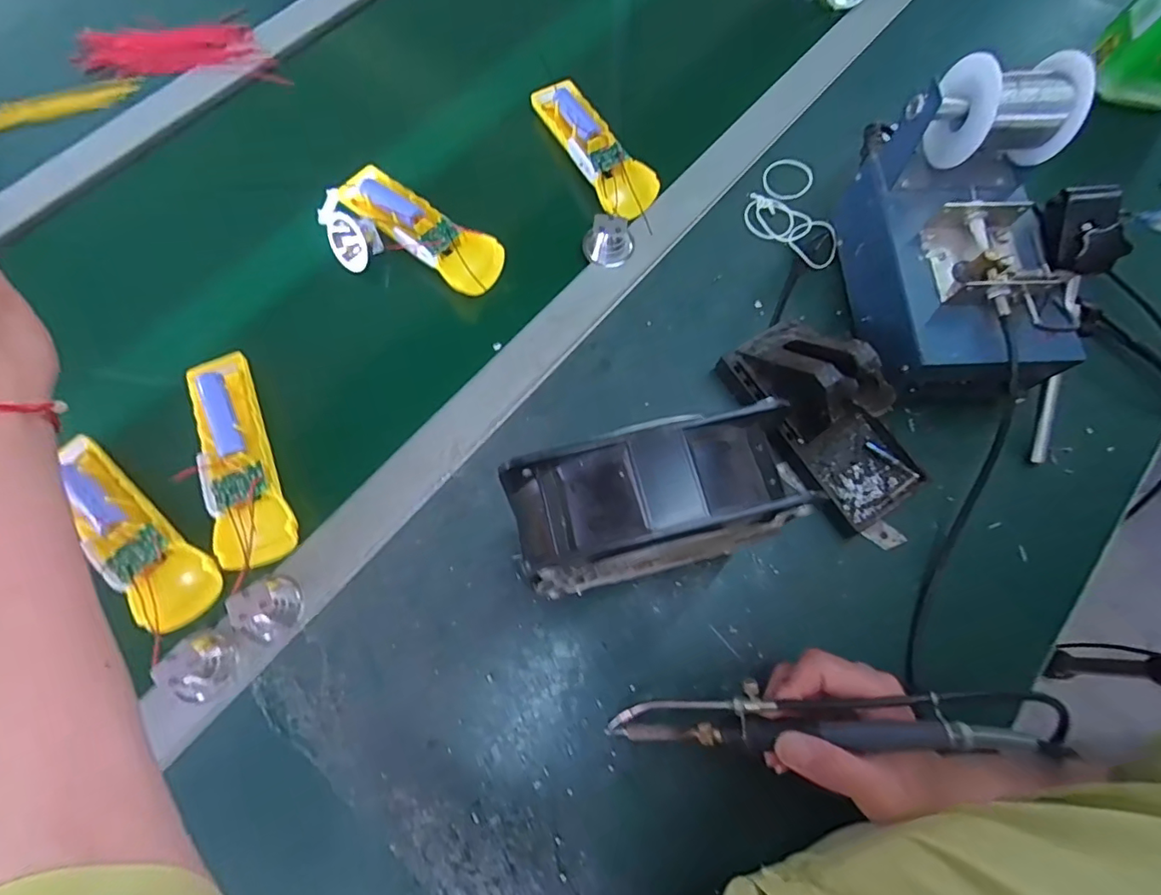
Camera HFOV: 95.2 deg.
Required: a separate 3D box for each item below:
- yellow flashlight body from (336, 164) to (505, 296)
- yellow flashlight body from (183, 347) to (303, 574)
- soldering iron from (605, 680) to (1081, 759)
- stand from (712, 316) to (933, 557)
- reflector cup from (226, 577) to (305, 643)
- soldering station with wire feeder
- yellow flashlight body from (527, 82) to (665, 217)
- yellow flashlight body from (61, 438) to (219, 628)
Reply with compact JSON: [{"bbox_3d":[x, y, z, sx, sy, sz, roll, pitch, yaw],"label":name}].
[{"bbox_3d":[-0.137,-0.184,0.446,0.167,0.026,0.051,36,75,10],"label":"yellow flashlight body"},{"bbox_3d":[-0.246,0.006,0.376,0.047,0.026,0.163,-25,74,-8],"label":"yellow flashlight body"},{"bbox_3d":[0.125,0.146,0.288,0.226,0.018,0.032,-10,71,16],"label":"soldering iron"},{"bbox_3d":[0.184,-0.020,0.371,0.084,0.072,0.173,-28,74,-9],"label":"stand"},{"bbox_3d":[-0.206,0.104,0.345,0.039,0.025,0.031,-43,77,-13],"label":"reflector cup"},{"bbox_3d":[0.280,-0.144,0.380,0.129,0.127,0.222,-1,72,-1],"label":"soldering station with wire feeder"},{"bbox_3d":[0.014,-0.270,0.473,0.049,0.025,0.168,-27,74,-9],"label":"yellow flashlight body"},{"bbox_3d":[-0.310,0.056,0.357,0.159,0.023,0.048,38,75,11],"label":"yellow flashlight body"}]

